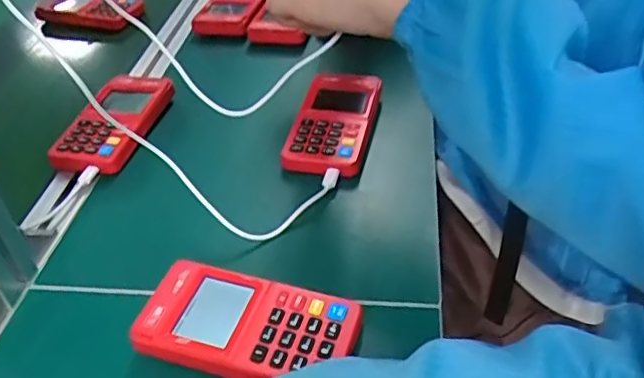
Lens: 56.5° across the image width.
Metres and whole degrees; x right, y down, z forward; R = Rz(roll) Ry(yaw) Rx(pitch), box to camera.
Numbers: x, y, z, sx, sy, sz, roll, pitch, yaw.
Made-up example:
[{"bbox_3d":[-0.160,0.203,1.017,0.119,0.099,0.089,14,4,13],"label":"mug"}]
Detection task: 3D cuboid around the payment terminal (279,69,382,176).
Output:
[{"bbox_3d":[0.012,-0.063,0.541,0.070,0.019,0.125,6,41,12],"label":"payment terminal"}]

